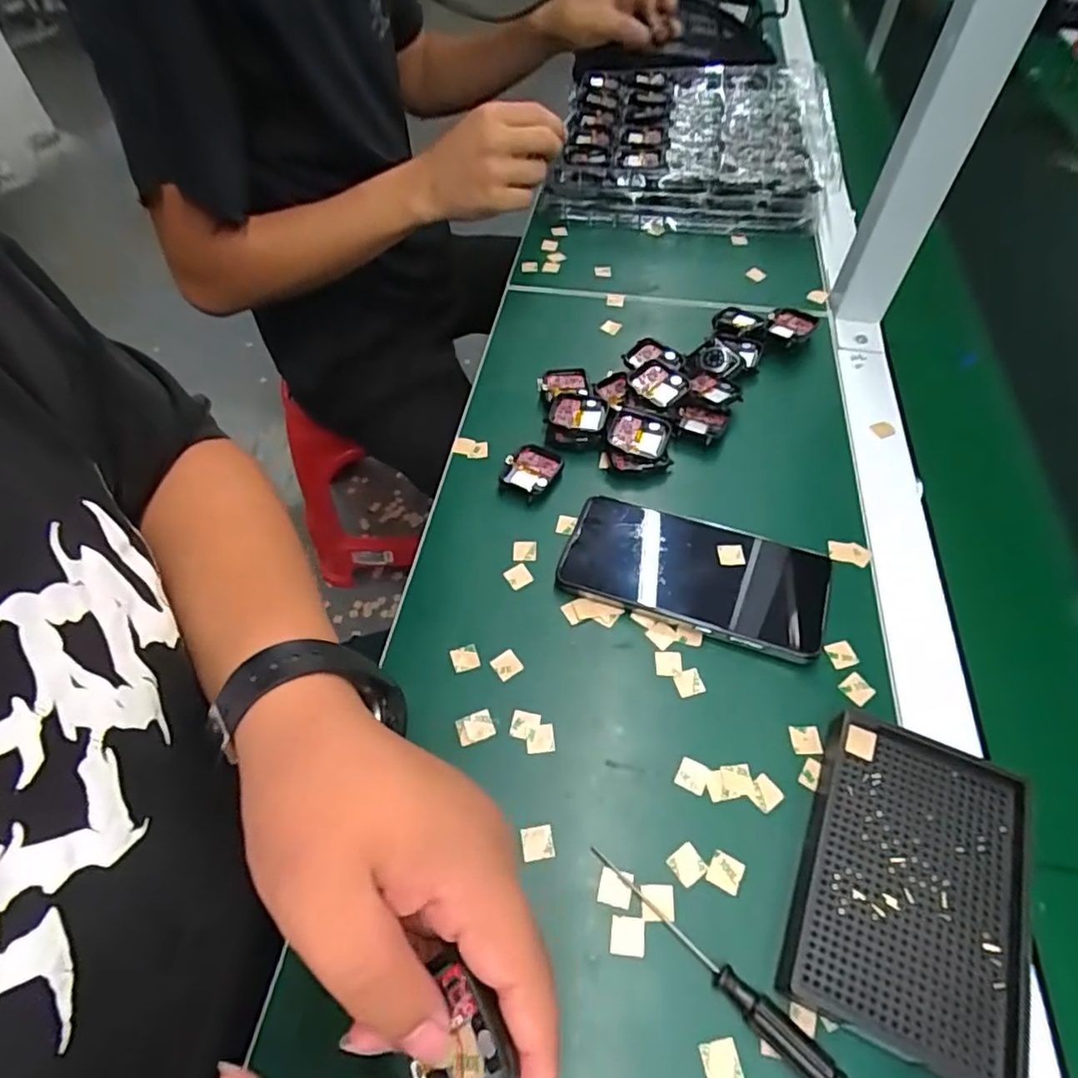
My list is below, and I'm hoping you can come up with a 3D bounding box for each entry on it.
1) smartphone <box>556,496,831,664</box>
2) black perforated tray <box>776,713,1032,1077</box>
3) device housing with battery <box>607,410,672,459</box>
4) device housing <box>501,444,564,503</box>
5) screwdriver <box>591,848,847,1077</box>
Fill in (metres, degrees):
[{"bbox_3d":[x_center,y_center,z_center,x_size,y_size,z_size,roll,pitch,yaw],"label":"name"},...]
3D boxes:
[{"bbox_3d":[0.097,0.021,0.399,0.160,0.014,0.076,17,57,12],"label":"smartphone"},{"bbox_3d":[0.175,0.160,0.293,0.089,0.027,0.135,23,59,16],"label":"black perforated tray"},{"bbox_3d":[0.074,-0.077,0.464,0.043,0.012,0.037,19,58,14],"label":"device housing with battery"},{"bbox_3d":[-0.005,-0.051,0.457,0.037,0.011,0.044,31,61,20],"label":"device housing"},{"bbox_3d":[0.076,0.191,0.282,0.130,0.013,0.013,37,64,23],"label":"screwdriver"}]

